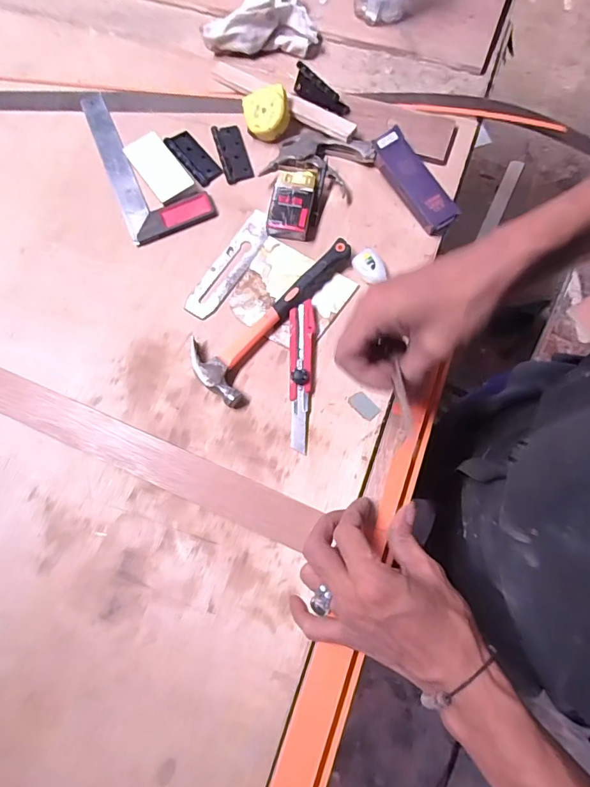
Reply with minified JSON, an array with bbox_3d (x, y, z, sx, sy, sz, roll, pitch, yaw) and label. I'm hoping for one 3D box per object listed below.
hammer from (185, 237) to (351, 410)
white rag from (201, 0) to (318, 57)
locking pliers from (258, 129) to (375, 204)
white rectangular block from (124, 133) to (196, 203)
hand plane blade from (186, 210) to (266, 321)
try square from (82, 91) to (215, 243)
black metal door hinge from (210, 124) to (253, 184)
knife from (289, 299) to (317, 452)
[{"bbox_3d":[-0.038,-0.114,0.607,0.099,0.026,0.264,33,77,11],"label":"hammer"},{"bbox_3d":[-0.055,-0.612,0.736,0.176,0.062,0.092,2,74,3],"label":"white rag"},{"bbox_3d":[0.039,-0.342,0.665,0.137,0.024,0.098,21,75,8],"label":"locking pliers"},{"bbox_3d":[-0.202,-0.337,0.679,0.057,0.021,0.113,-37,76,-9],"label":"white rectangular block"},{"bbox_3d":[-0.091,-0.184,0.639,0.049,0.005,0.181,28,76,10],"label":"hand plane blade"},{"bbox_3d":[-0.232,-0.362,0.694,0.123,0.012,0.292,-24,74,-5],"label":"try square"},{"bbox_3d":[-0.096,-0.368,0.688,0.042,0.011,0.108,-16,73,-3],"label":"black metal door hinge"},{"bbox_3d":[0.008,-0.025,0.584,0.031,0.017,0.195,0,73,2],"label":"knife"}]

